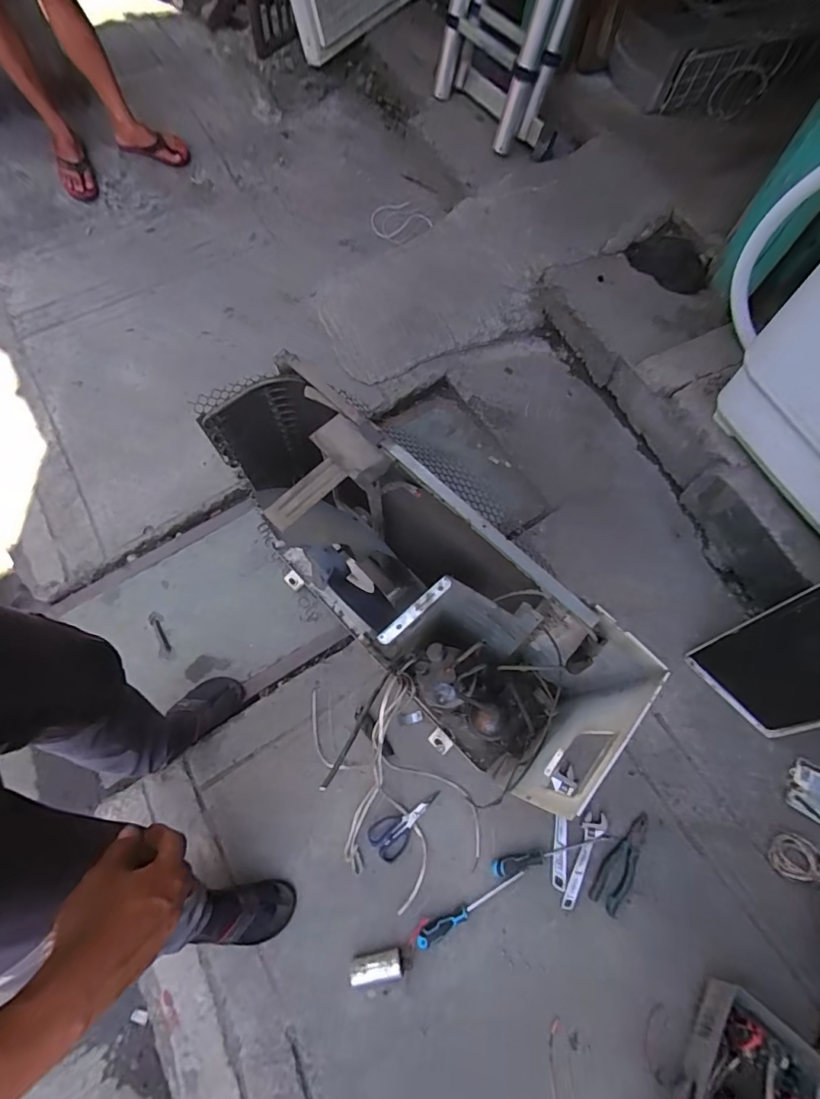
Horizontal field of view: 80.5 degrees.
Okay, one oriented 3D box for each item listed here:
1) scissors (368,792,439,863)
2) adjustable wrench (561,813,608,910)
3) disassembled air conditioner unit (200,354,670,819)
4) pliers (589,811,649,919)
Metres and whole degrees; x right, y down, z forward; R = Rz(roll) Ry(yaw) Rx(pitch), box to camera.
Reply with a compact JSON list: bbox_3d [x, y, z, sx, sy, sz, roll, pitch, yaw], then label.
[{"bbox_3d":[-0.008,0.588,1.050,0.169,0.017,0.079,-38,74,-17],"label":"scissors"},{"bbox_3d":[0.359,0.647,1.019,0.047,0.007,0.194,31,69,10],"label":"adjustable wrench"},{"bbox_3d":[-0.016,0.073,0.966,0.279,0.535,0.839,-39,75,-17],"label":"disassembled air conditioner unit"},{"bbox_3d":[0.443,0.644,1.008,0.060,0.017,0.200,38,71,12],"label":"pliers"}]

